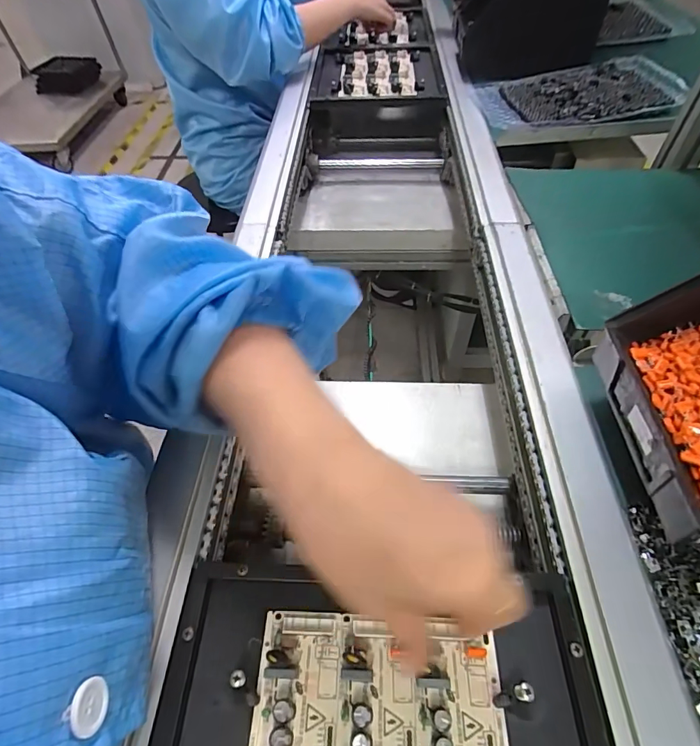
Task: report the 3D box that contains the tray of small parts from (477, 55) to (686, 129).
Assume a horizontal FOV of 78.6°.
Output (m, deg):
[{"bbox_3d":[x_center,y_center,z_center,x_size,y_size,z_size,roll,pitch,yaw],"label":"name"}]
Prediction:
[{"bbox_3d":[0.332,-0.406,0.623,0.257,0.029,0.161,-2,54,3],"label":"tray of small parts"}]

